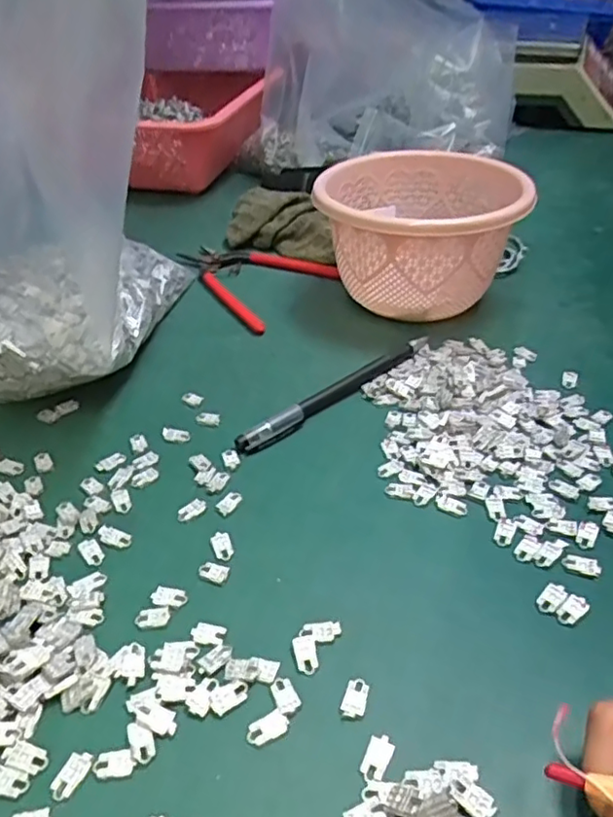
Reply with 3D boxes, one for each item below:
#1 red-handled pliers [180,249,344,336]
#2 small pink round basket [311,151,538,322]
[{"bbox_3d":[-0.033,-0.110,0.512,0.095,0.011,0.145,-21,42,-23],"label":"red-handled pliers"},{"bbox_3d":[0.082,-0.124,0.457,0.139,0.087,0.140,-1,38,1],"label":"small pink round basket"}]

